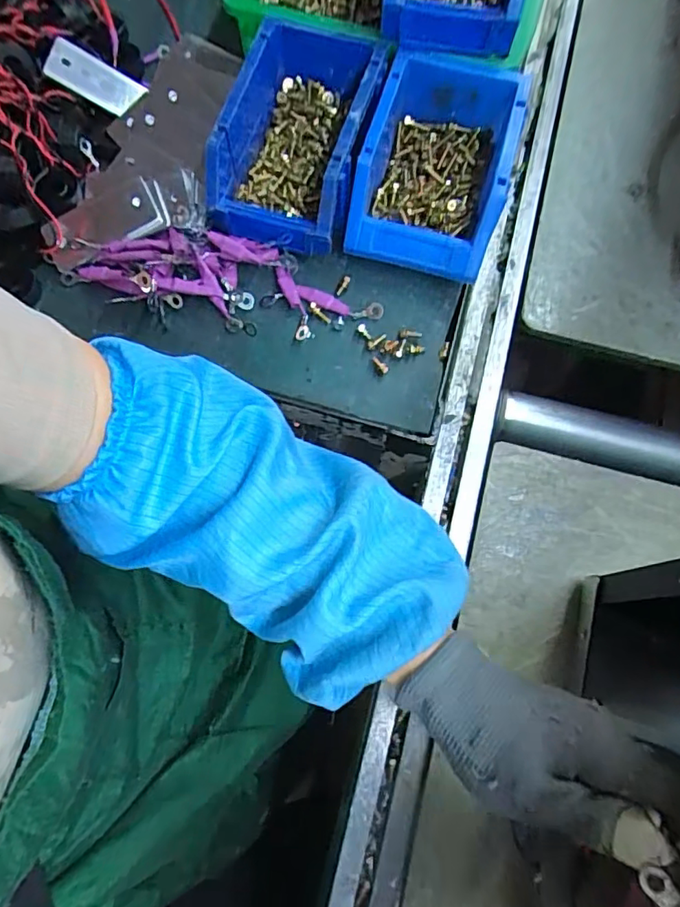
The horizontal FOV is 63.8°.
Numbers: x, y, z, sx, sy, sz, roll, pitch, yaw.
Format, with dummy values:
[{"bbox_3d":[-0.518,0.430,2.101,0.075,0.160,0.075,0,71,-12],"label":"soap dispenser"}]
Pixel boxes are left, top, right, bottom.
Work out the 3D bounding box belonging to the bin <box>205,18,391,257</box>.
[{"bbox_3d":[-0.037,-0.251,0.439,0.108,0.073,0.170,15,73,4],"label":"bin"}]

